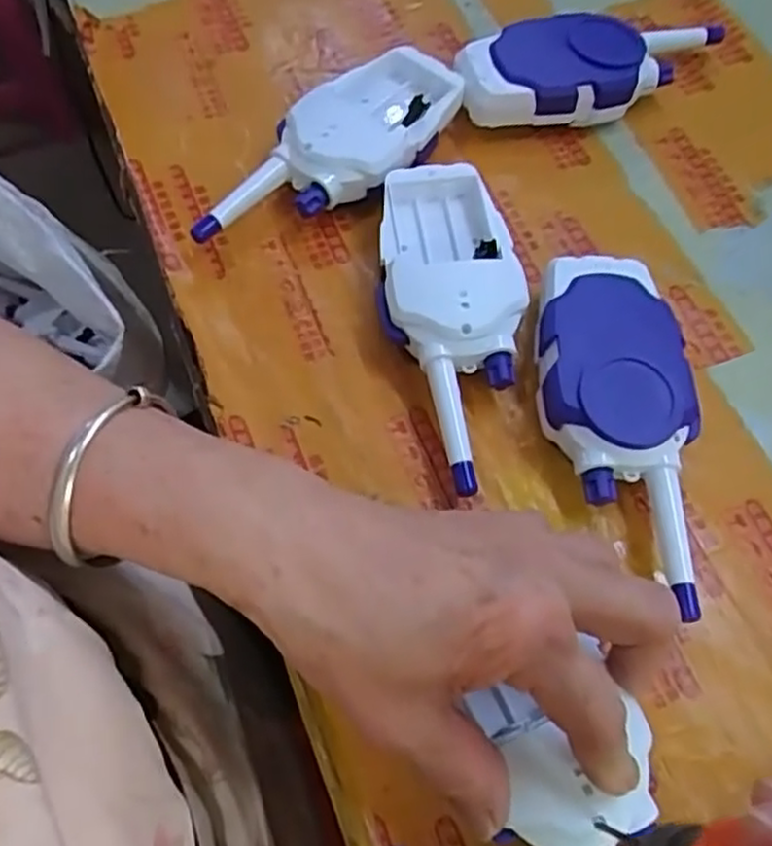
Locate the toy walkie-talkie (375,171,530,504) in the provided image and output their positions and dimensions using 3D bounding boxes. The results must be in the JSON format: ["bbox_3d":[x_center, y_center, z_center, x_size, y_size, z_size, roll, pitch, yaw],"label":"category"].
[{"bbox_3d":[0.032,-0.050,0.337,0.064,0.036,0.160,-10,64,-5],"label":"toy walkie-talkie"}]

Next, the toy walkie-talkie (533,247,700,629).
[{"bbox_3d":[0.100,-0.003,0.317,0.067,0.036,0.152,-1,64,-1],"label":"toy walkie-talkie"}]

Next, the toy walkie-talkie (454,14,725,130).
[{"bbox_3d":[0.125,-0.202,0.416,0.172,0.037,0.062,-12,65,-6],"label":"toy walkie-talkie"}]

